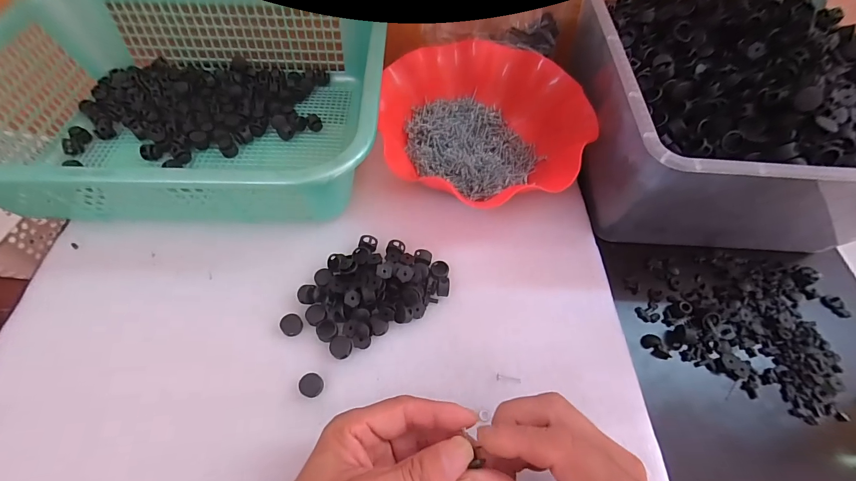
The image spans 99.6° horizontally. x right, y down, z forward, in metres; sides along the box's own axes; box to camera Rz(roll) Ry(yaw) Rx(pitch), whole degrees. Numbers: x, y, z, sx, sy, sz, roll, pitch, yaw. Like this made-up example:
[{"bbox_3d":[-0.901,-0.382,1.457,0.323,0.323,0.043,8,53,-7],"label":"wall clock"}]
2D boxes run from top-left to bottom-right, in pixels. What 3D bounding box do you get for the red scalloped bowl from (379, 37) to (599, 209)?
[{"bbox_3d":[0.055,-0.123,0.389,0.202,0.064,0.218,1,60,-2],"label":"red scalloped bowl"}]

